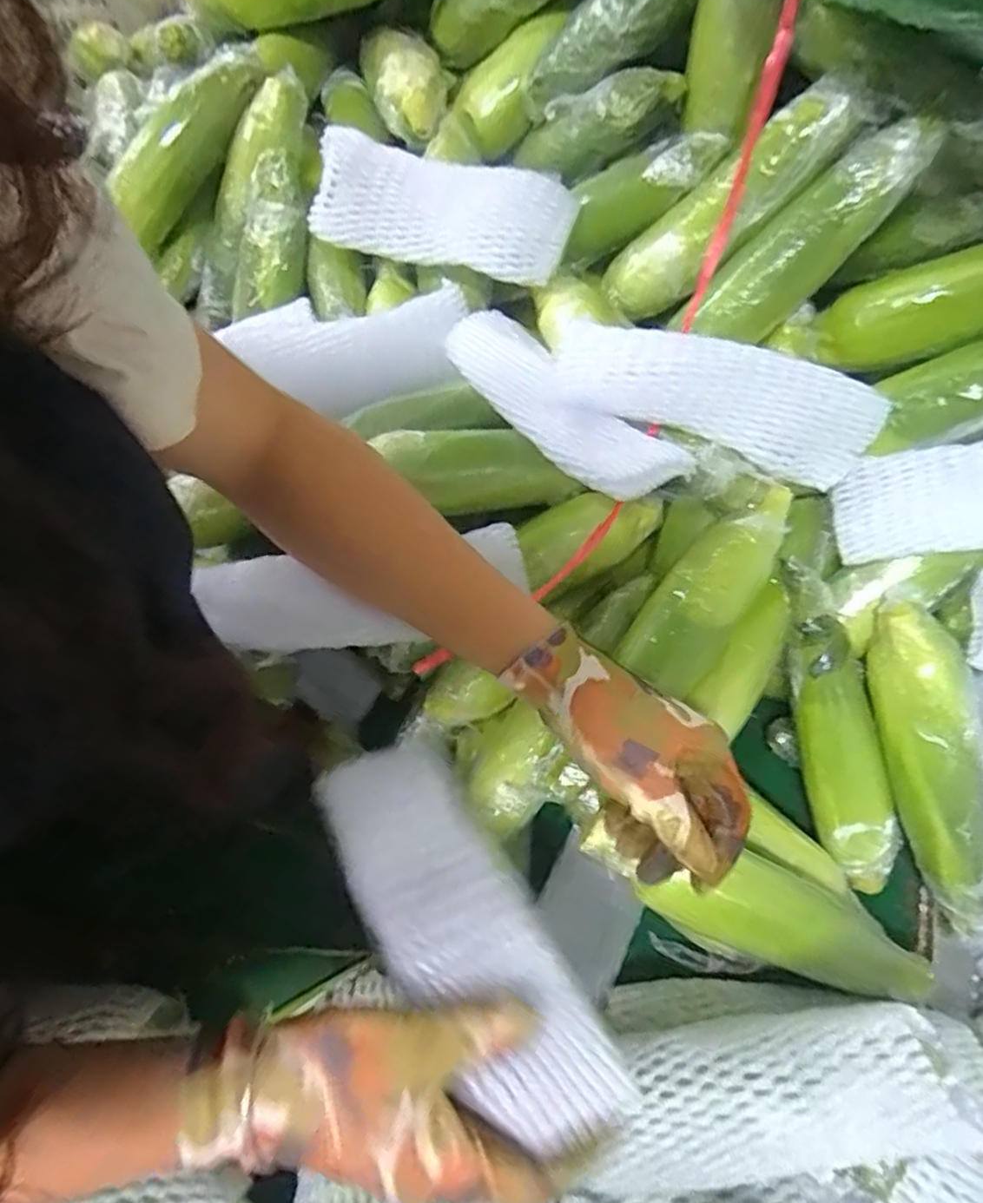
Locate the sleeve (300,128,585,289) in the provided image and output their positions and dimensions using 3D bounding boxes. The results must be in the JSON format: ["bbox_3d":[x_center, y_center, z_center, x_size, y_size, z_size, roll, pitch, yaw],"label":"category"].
[{"bbox_3d":[-0.038,-0.284,0.499,0.190,0.012,0.073,17,101,9],"label":"sleeve"}]

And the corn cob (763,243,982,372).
[{"bbox_3d":[0.291,-0.191,0.442,0.199,0.046,0.041,-1,53,43],"label":"corn cob"}]

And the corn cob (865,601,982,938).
[{"bbox_3d":[0.291,0.112,0.449,0.044,0.045,0.222,-15,95,-7],"label":"corn cob"}]

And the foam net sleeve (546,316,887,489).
[{"bbox_3d":[0.141,-0.127,0.436,0.200,0.066,0.045,10,62,6],"label":"foam net sleeve"}]

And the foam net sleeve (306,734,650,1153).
[{"bbox_3d":[-0.017,0.156,0.347,0.083,0.016,0.213,-11,40,-35],"label":"foam net sleeve"}]

